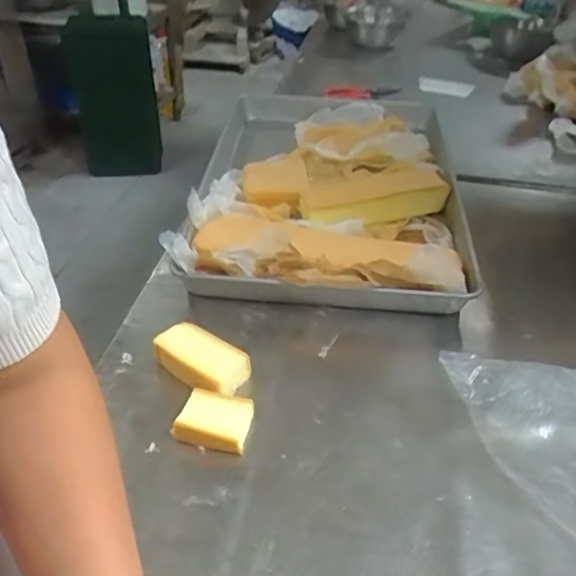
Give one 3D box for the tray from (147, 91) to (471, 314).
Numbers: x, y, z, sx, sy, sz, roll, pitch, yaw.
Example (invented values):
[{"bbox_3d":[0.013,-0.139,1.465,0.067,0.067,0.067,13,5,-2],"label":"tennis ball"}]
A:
[{"bbox_3d":[0.081,-0.191,0.981,0.405,0.079,0.650,7,39,8],"label":"tray"}]

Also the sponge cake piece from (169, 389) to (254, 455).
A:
[{"bbox_3d":[-0.076,0.137,0.609,0.072,0.027,0.051,8,39,9],"label":"sponge cake piece"}]

